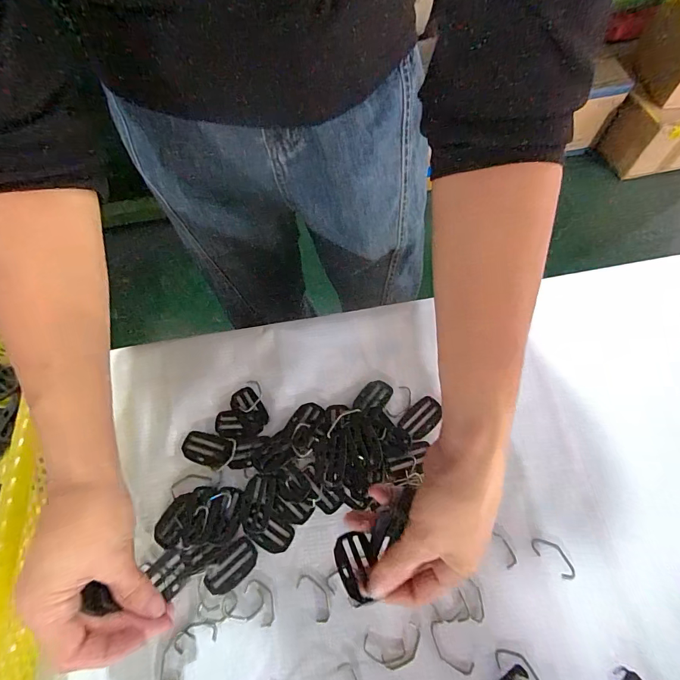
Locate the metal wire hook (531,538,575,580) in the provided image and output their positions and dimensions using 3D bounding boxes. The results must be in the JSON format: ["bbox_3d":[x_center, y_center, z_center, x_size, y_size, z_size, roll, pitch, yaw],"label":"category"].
[{"bbox_3d":[0.177,0.178,0.327,0.039,0.004,0.018,39,71,17],"label":"metal wire hook"}]

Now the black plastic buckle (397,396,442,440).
[{"bbox_3d":[0.078,0.075,0.382,0.045,0.005,0.027,-40,70,-17],"label":"black plastic buckle"}]

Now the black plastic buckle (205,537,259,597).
[{"bbox_3d":[-0.090,0.188,0.328,0.046,0.004,0.027,-39,70,-16],"label":"black plastic buckle"}]

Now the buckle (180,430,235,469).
[{"bbox_3d":[-0.125,0.103,0.372,0.048,0.004,0.030,16,66,8],"label":"buckle"}]

